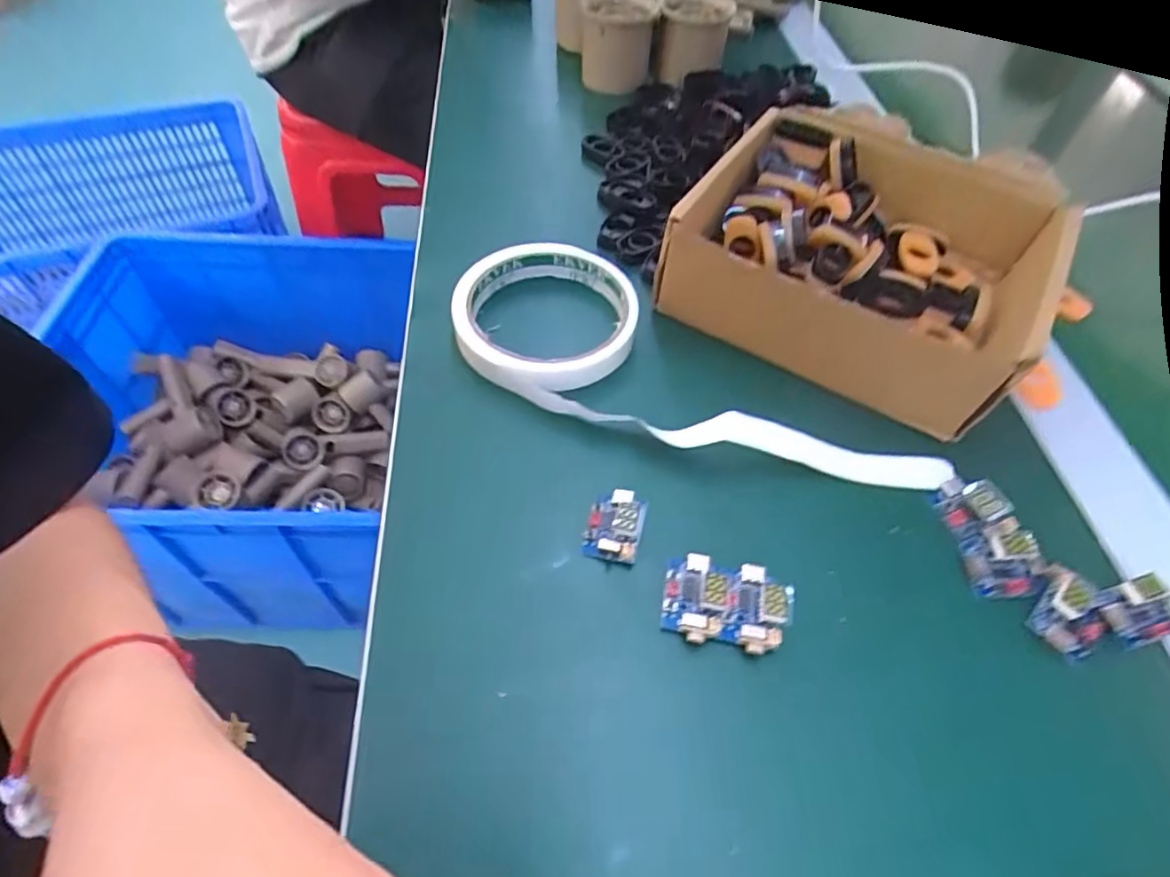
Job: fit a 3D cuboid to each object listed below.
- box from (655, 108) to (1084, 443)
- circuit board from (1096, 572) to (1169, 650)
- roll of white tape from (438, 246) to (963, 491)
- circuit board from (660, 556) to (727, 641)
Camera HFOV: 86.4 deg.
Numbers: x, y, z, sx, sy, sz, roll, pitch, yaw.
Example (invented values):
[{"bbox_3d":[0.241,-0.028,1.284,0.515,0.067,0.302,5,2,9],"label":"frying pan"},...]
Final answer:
[{"bbox_3d":[0.143,-0.095,0.323,0.162,0.054,0.153,30,58,18],"label":"box"},{"bbox_3d":[0.213,0.066,0.238,0.029,0.011,0.022,-11,55,-10],"label":"circuit board"},{"bbox_3d":[0.051,-0.034,0.296,0.241,0.023,0.090,20,55,12],"label":"roll of white tape"},{"bbox_3d":[0.041,0.059,0.234,0.022,0.015,0.033,10,54,5],"label":"circuit board"}]

